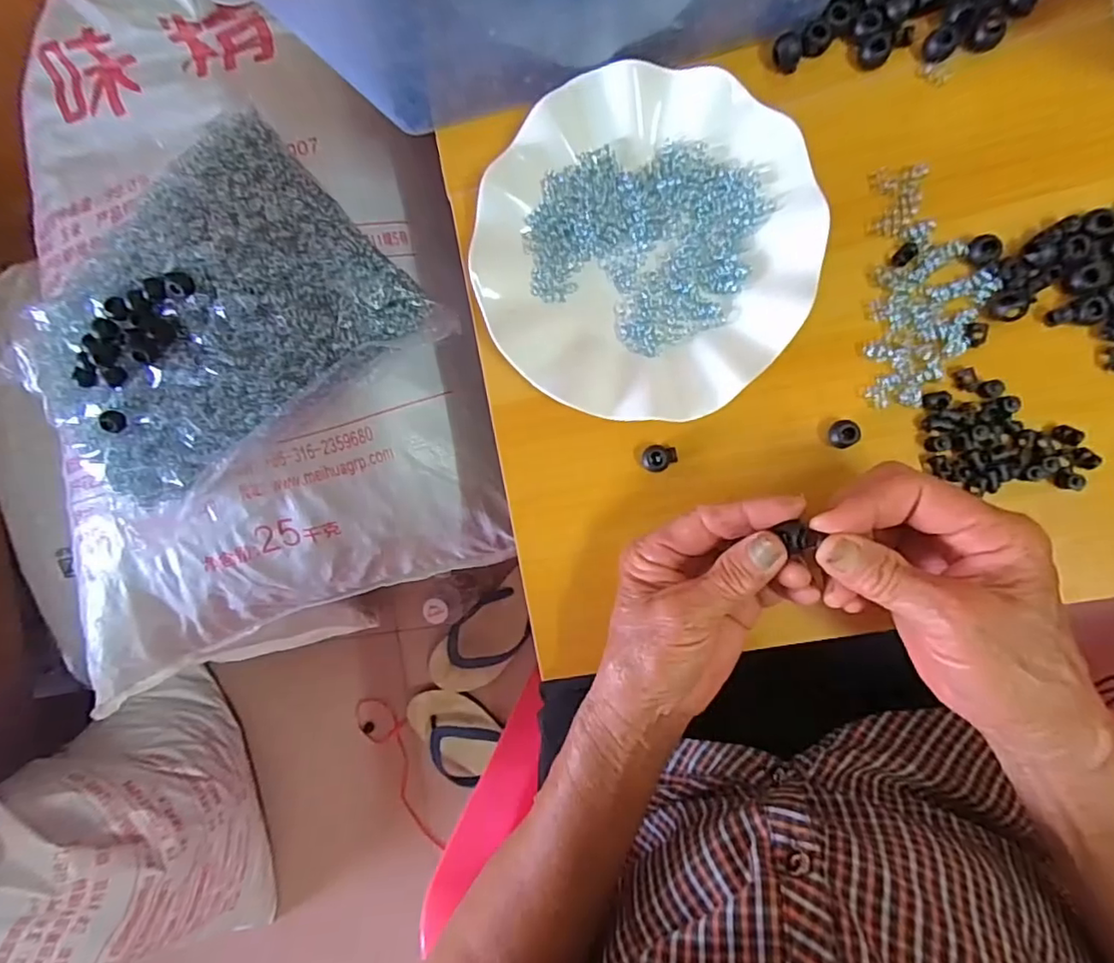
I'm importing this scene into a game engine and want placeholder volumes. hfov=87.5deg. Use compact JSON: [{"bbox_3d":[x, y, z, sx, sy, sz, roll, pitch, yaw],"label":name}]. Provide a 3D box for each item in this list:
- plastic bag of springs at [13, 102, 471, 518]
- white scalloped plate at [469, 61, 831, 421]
[{"bbox_3d":[-0.254,-0.107,0.423,0.267,0.070,0.199,-43,86,7],"label":"plastic bag of springs"},{"bbox_3d":[0.047,-0.127,0.320,0.178,0.019,0.178,0,92,8],"label":"white scalloped plate"}]

